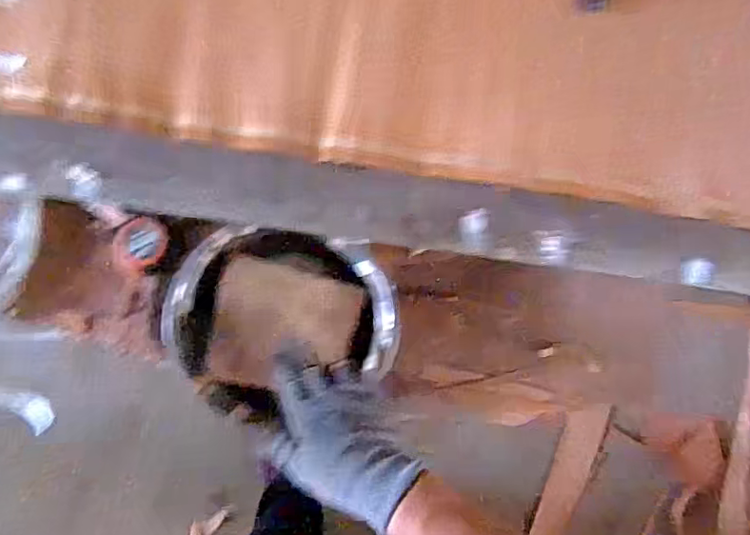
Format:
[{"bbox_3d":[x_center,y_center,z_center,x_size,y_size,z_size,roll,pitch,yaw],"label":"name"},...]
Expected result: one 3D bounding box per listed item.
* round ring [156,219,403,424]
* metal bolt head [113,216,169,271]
[{"bbox_3d":[-0.085,0.053,0.531,0.209,0.027,0.174,9,85,-6],"label":"round ring"},{"bbox_3d":[-0.222,-0.022,0.536,0.049,0.021,0.049,2,83,-4],"label":"metal bolt head"}]

